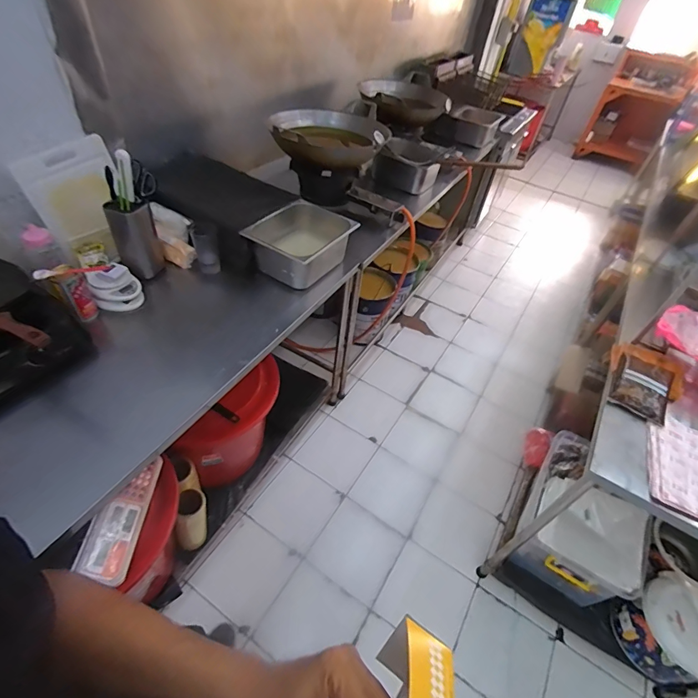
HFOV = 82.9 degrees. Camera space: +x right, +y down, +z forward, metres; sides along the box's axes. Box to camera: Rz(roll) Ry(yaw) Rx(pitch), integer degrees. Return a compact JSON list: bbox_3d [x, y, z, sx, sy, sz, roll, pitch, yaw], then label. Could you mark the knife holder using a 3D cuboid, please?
[{"bbox_3d":[-0.640,-0.327,1.198,0.121,0.235,0.107,-20,52,-25],"label":"knife holder"}]

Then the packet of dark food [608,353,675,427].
[{"bbox_3d":[0.847,0.103,1.135,0.135,0.031,0.235,31,49,21],"label":"packet of dark food"}]

